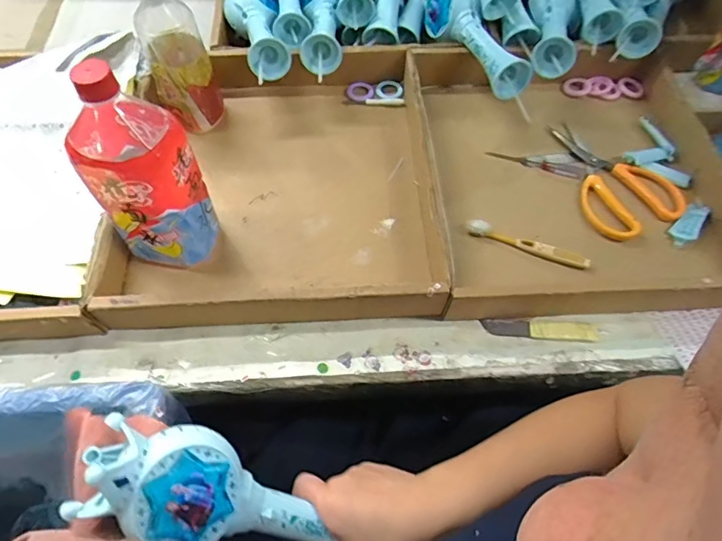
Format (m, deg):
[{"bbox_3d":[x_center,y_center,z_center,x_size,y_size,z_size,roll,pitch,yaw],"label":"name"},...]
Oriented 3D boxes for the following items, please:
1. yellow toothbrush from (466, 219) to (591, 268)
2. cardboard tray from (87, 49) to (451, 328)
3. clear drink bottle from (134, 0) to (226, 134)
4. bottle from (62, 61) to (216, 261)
[{"bbox_3d":[0.188,-0.030,0.544,0.138,0.011,0.017,18,62,9],"label":"yellow toothbrush"},{"bbox_3d":[-0.093,-0.119,0.567,0.343,0.055,0.369,-2,61,-2],"label":"cardboard tray"},{"bbox_3d":[-0.218,-0.255,0.569,0.072,0.190,0.081,-22,64,-13],"label":"clear drink bottle"},{"bbox_3d":[-0.205,-0.094,0.451,0.102,0.205,0.100,-22,64,-13],"label":"bottle"}]

